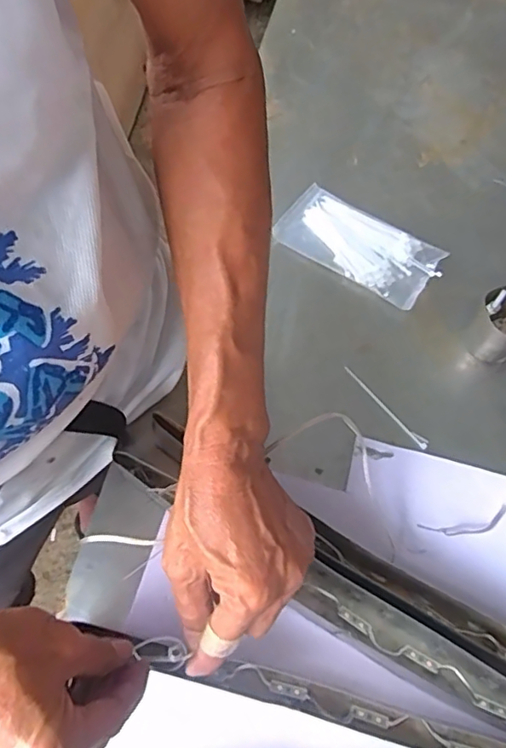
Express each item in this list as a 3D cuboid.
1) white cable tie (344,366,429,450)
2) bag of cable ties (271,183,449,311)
[{"bbox_3d":[0.115,0.029,0.500,0.009,0.004,0.099,-38,70,-20],"label":"white cable tie"},{"bbox_3d":[0.104,-0.133,0.568,0.160,0.015,0.077,34,66,14],"label":"bag of cable ties"}]

